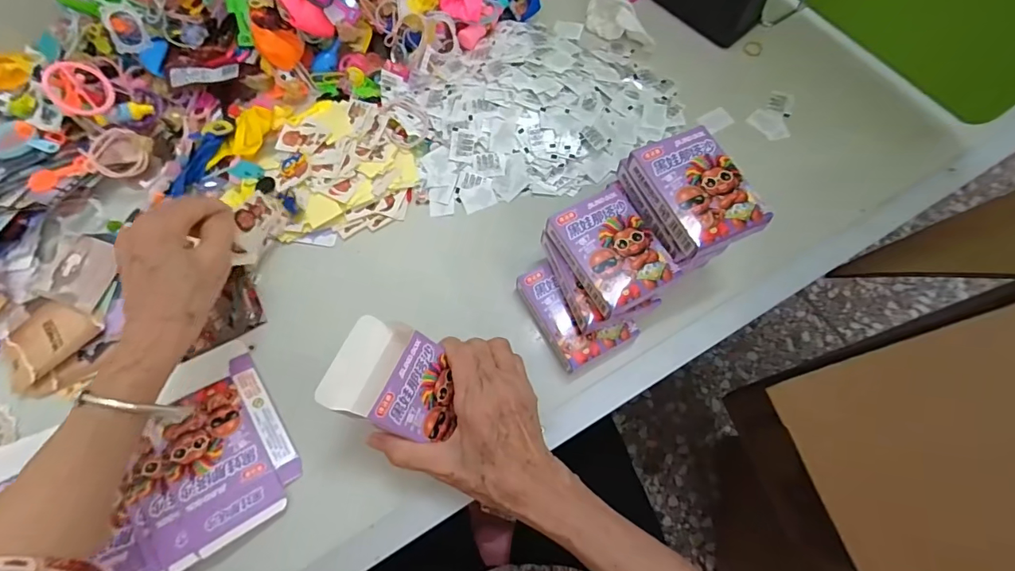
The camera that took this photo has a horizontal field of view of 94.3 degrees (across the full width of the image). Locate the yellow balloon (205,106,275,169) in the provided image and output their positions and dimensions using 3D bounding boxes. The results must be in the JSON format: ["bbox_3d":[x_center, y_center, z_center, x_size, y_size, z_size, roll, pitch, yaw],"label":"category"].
[{"bbox_3d":[-0.259,-0.144,0.462,0.033,0.017,0.075,26,72,11],"label":"yellow balloon"}]

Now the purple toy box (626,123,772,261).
[{"bbox_3d":[0.145,-0.073,0.357,0.066,0.022,0.094,-24,70,-7],"label":"purple toy box"}]

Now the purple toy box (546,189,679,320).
[{"bbox_3d":[0.081,-0.029,0.366,0.066,0.020,0.091,-29,71,-9],"label":"purple toy box"}]

